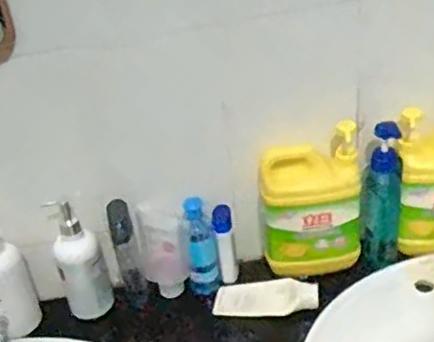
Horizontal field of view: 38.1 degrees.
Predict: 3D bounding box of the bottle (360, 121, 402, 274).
[{"bbox_3d":[0.243,0.041,0.924,0.050,0.239,0.045,-8,32,-4],"label":"bottle"}]

